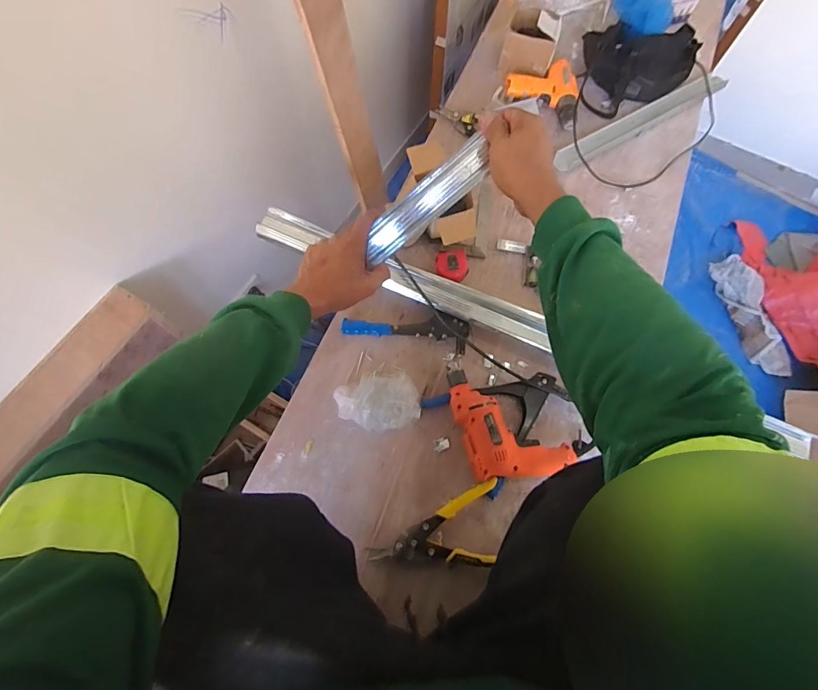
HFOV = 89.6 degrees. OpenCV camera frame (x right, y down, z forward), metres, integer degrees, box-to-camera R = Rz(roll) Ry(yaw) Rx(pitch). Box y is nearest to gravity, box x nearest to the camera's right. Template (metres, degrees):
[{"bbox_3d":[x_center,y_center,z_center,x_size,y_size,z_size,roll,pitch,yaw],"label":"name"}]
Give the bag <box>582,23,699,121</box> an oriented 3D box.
[{"bbox_3d":[0.550,-0.670,1.001,0.262,0.118,0.185,18,70,5],"label":"bag"}]

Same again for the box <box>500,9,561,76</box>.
[{"bbox_3d":[0.301,-0.745,1.021,0.124,0.086,0.129,20,70,6],"label":"box"}]

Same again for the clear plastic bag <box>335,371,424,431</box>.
[{"bbox_3d":[-0.056,0.098,0.750,0.151,0.067,0.105,-3,69,-3],"label":"clear plastic bag"}]

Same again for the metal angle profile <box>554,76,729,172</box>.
[{"bbox_3d":[0.572,-0.556,1.006,0.519,0.029,0.058,-30,73,-12],"label":"metal angle profile"}]

